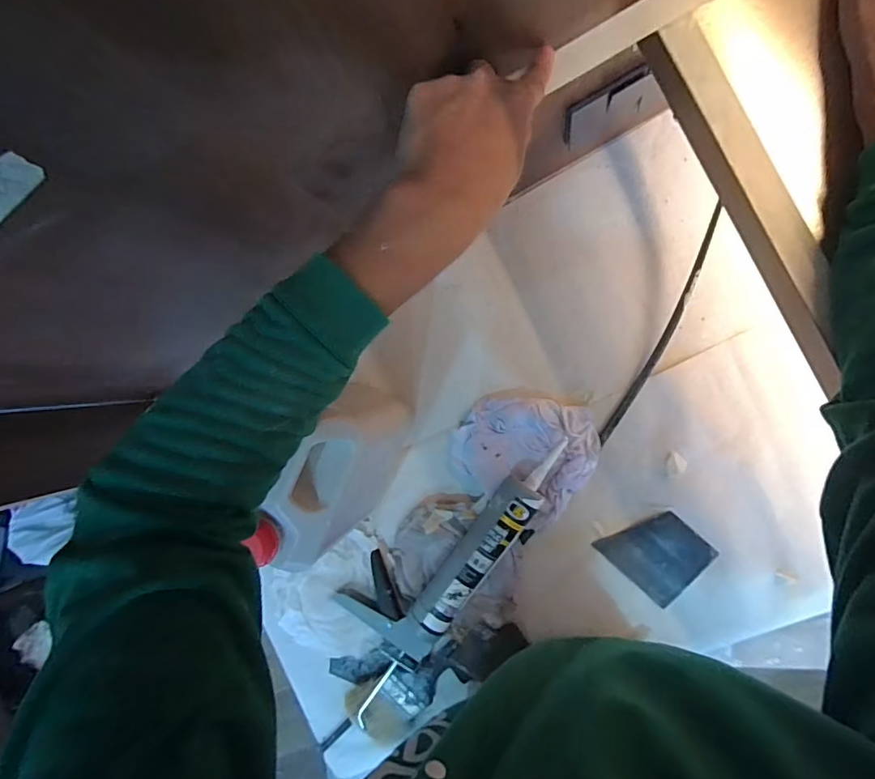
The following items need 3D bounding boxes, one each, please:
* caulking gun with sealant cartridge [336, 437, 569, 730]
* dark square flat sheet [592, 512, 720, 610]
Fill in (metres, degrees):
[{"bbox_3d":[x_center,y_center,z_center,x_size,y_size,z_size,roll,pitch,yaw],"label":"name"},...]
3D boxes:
[{"bbox_3d":[0.011,0.227,0.633,0.153,0.054,0.436,41,97,6],"label":"caulking gun with sealant cartridge"},{"bbox_3d":[0.276,0.204,0.618,0.107,0.007,0.096,42,97,6],"label":"dark square flat sheet"}]

